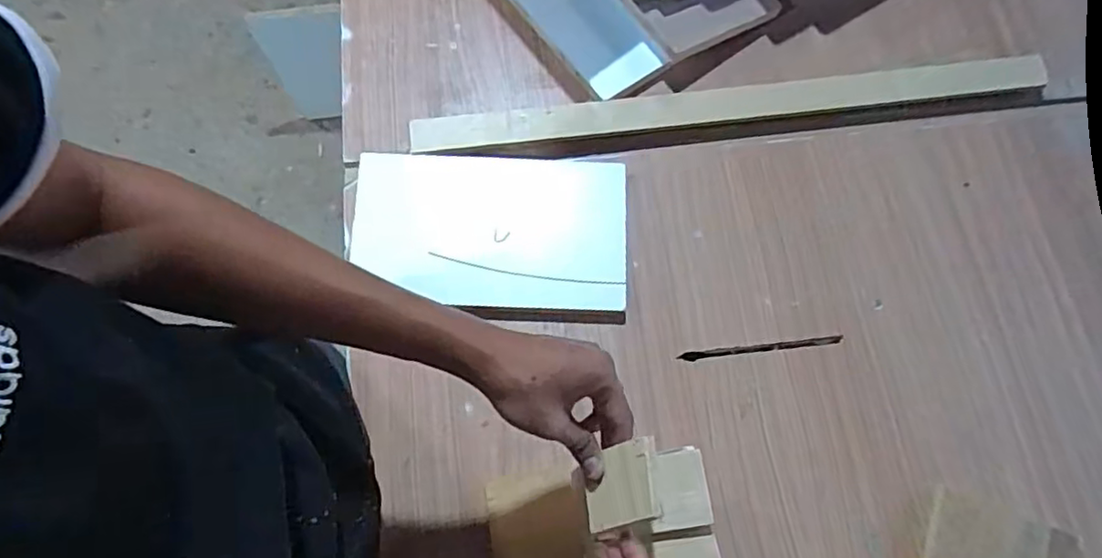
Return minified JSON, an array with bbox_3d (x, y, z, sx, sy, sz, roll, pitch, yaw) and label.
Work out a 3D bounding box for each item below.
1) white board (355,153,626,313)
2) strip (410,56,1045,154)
[{"bbox_3d":[-0.070,-0.051,0.687,0.295,0.031,0.171,0,71,1],"label":"white board"},{"bbox_3d":[0.207,-0.197,0.719,0.722,0.016,0.046,-6,72,-2],"label":"strip"}]

